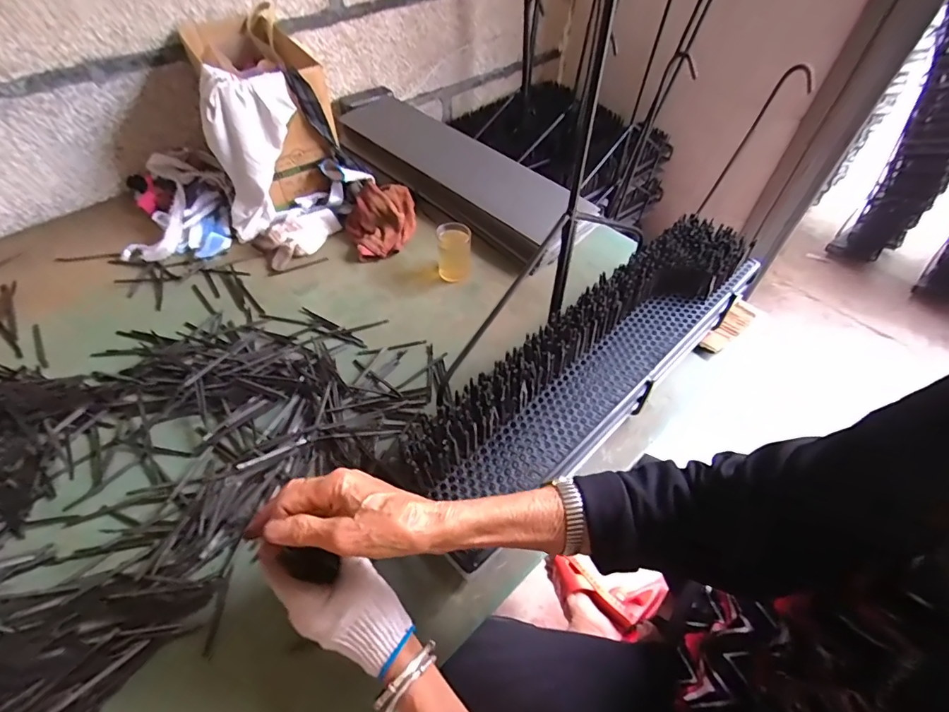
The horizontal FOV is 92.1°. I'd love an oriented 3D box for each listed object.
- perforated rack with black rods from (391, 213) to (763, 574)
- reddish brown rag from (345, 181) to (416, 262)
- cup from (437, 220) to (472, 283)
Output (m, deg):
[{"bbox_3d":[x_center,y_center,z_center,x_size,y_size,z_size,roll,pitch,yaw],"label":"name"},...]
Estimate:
[{"bbox_3d":[0.158,-0.004,0.566,0.565,0.086,0.139,-35,59,-27],"label":"perforated rack with black rods"},{"bbox_3d":[-0.168,-0.255,0.838,0.127,0.065,0.133,-20,55,-17],"label":"reddish brown rag"},{"bbox_3d":[-0.033,-0.170,0.767,0.054,0.088,0.053,1,51,-2],"label":"cup"}]

